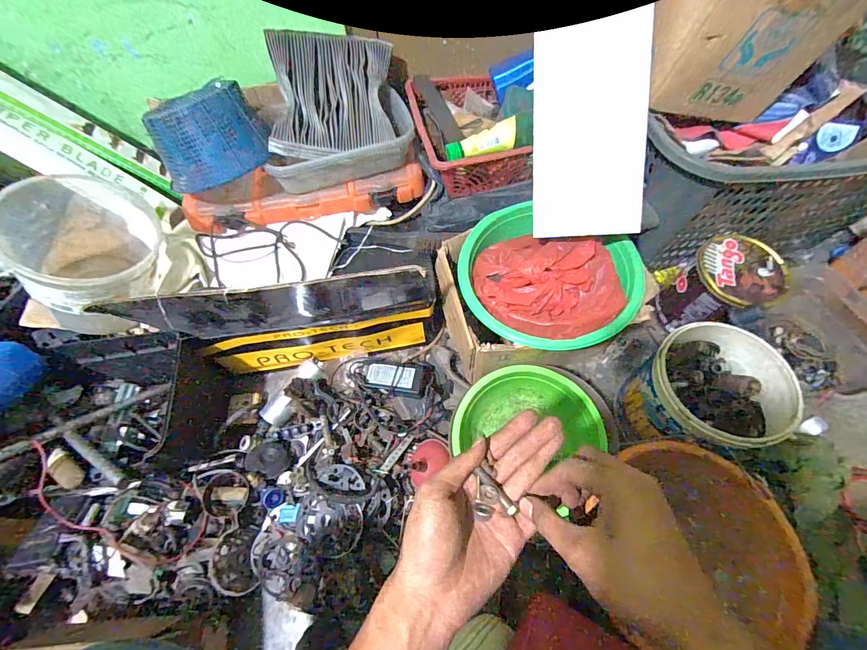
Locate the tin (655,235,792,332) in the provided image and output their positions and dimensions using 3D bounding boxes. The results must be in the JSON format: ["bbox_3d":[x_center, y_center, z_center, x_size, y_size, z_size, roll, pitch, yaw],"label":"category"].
[{"bbox_3d":[0.524,-0.062,0.723,0.153,0.139,0.139,-27,64,-11],"label":"tin"}]

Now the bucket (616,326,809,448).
[{"bbox_3d":[0.415,0.109,0.612,0.178,0.159,0.178,-1,61,2],"label":"bucket"}]

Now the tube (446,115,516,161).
[{"bbox_3d":[0.072,-0.284,0.601,0.107,0.033,0.036,-9,61,-2],"label":"tube"}]

